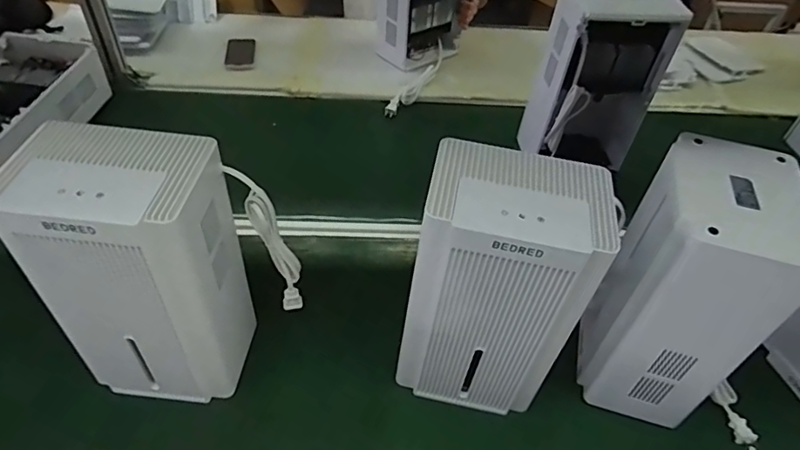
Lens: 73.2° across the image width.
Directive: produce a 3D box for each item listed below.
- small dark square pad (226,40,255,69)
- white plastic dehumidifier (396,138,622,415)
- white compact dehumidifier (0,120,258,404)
[{"bbox_3d":[-0.398,-0.428,1.347,0.071,0.012,0.143,-3,47,-8],"label":"small dark square pad"},{"bbox_3d":[0.114,0.080,0.676,0.191,0.333,0.136,11,46,5],"label":"white plastic dehumidifier"},{"bbox_3d":[-0.302,0.062,0.654,0.191,0.345,0.136,6,46,0],"label":"white compact dehumidifier"}]

